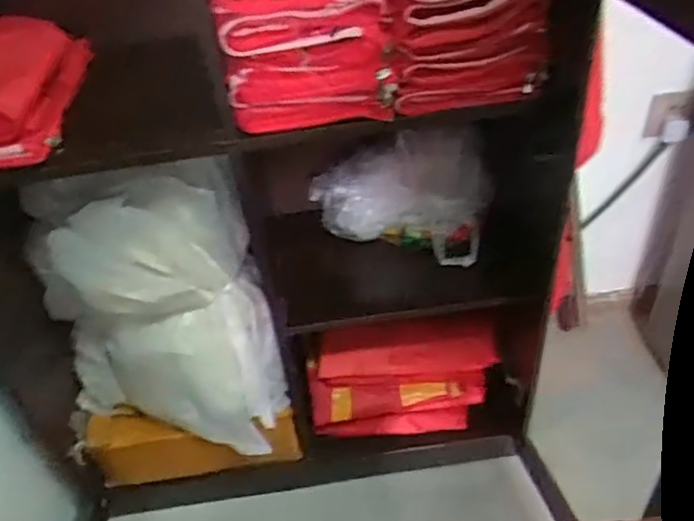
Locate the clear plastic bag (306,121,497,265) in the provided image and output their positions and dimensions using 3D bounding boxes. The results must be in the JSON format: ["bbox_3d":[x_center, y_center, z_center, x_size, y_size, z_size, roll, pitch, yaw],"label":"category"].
[{"bbox_3d":[0.082,-0.099,1.109,0.294,0.204,0.134,1,41,9],"label":"clear plastic bag"}]

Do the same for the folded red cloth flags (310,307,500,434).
[{"bbox_3d":[0.111,0.213,1.298,0.356,0.193,0.132,-5,41,1],"label":"folded red cloth flags"}]

